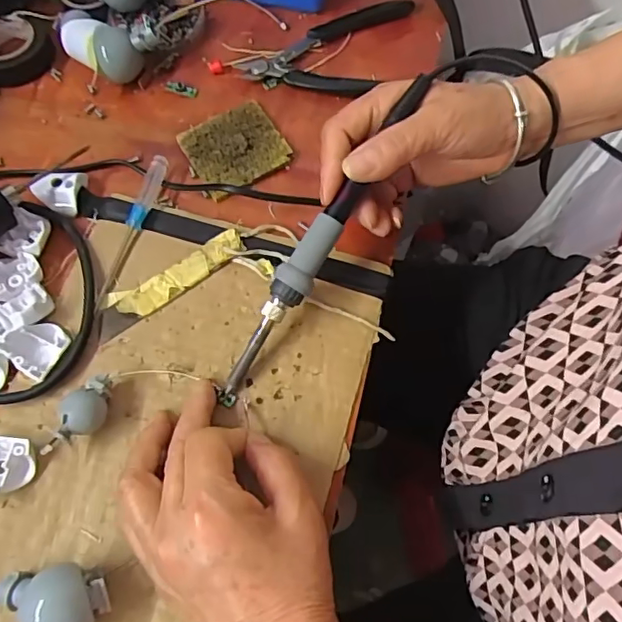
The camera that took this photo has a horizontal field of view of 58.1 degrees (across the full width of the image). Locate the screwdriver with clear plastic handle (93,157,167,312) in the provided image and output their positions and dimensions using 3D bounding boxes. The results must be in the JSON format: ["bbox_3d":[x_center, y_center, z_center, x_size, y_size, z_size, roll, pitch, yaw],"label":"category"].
[{"bbox_3d":[-0.118,-0.054,0.362,0.014,0.008,0.111,14,69,3],"label":"screwdriver with clear plastic handle"}]

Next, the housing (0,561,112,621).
[{"bbox_3d":[-0.128,0.140,0.275,0.055,0.029,0.033,16,69,4],"label":"housing"}]

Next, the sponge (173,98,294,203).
[{"bbox_3d":[-0.053,-0.115,0.393,0.065,0.006,0.063,-31,73,-13],"label":"sponge"}]

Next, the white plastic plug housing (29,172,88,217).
[{"bbox_3d":[-0.169,-0.082,0.378,0.029,0.016,0.030,1,69,-2],"label":"white plastic plug housing"}]

